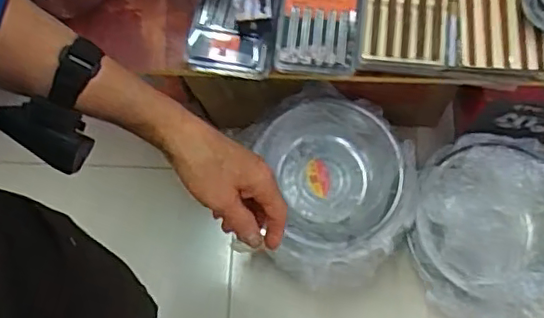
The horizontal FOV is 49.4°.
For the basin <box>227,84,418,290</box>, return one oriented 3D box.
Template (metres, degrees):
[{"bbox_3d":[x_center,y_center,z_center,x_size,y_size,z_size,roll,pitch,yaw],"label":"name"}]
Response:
[{"bbox_3d":[0.113,0.045,1.162,0.317,0.135,0.354,-26,71,-8],"label":"basin"}]

